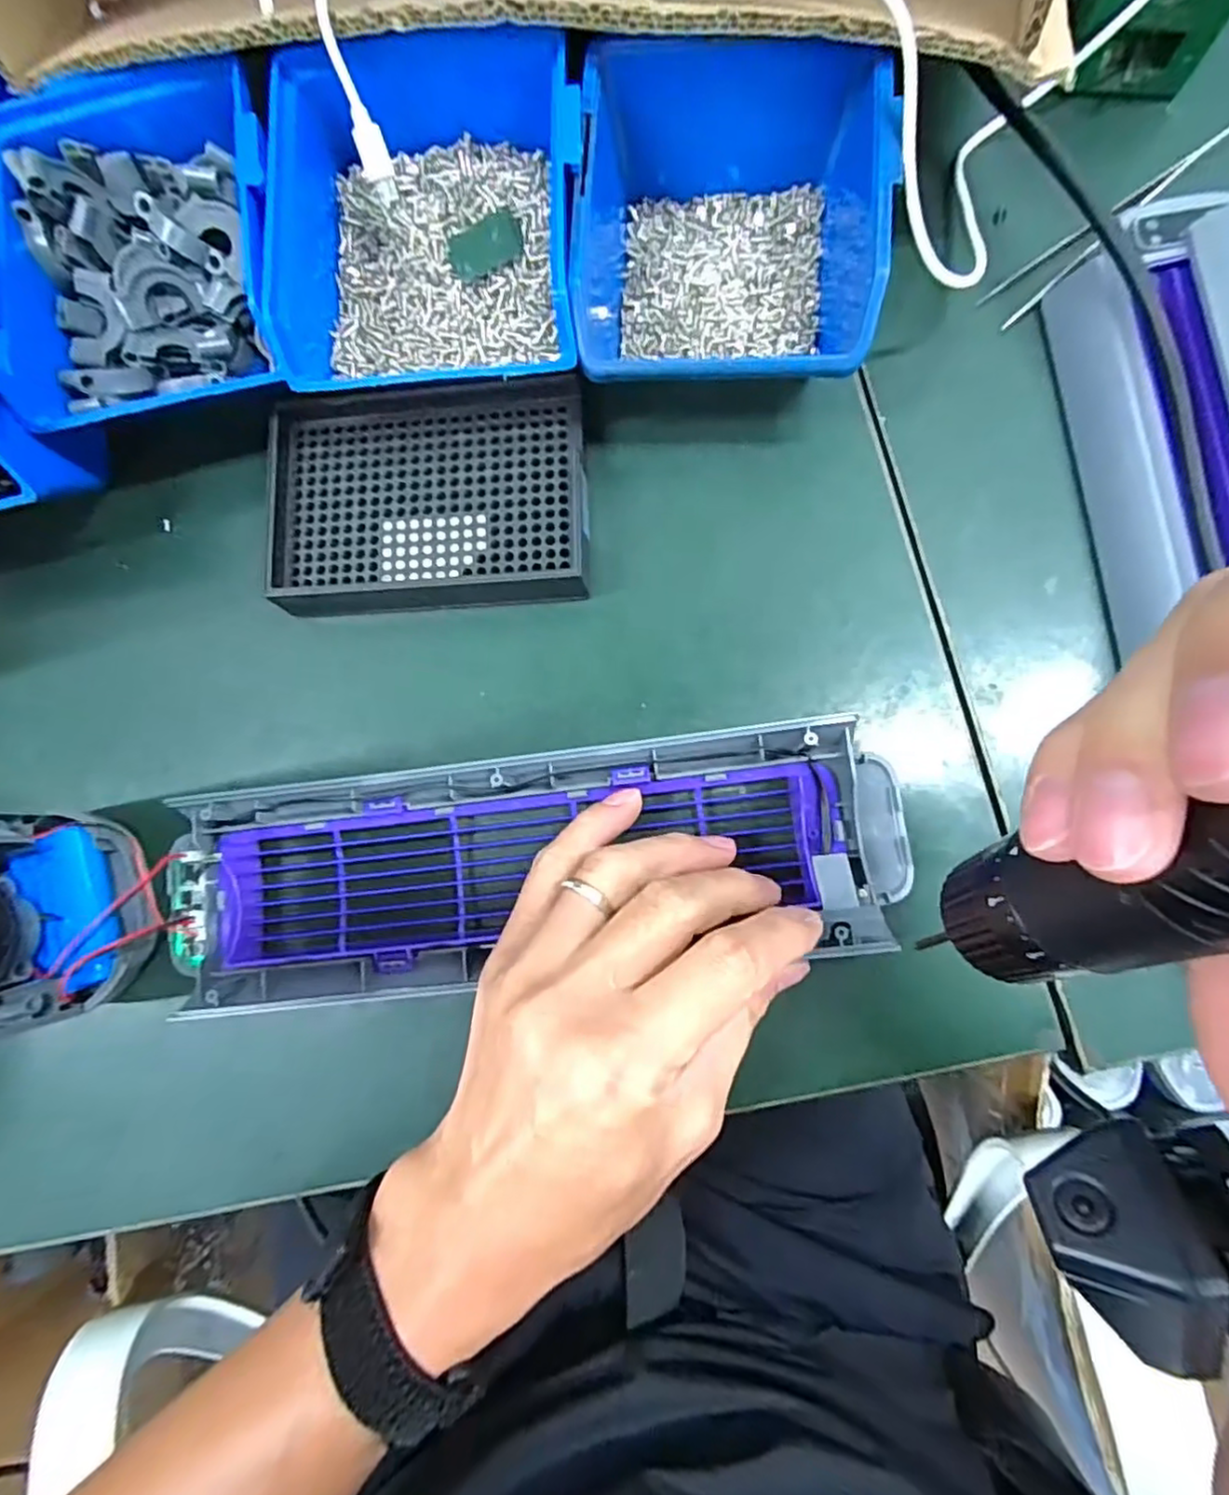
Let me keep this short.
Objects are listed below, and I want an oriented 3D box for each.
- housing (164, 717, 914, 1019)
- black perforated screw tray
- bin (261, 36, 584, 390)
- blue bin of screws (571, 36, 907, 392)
[{"bbox_3d":[-0.041,0.049,0.264,0.300,0.035,0.084,-9,82,6],"label":"housing"},{"bbox_3d":[-0.080,-0.109,0.292,0.135,0.026,0.099,-4,83,5],"label":"black perforated screw tray"},{"bbox_3d":[-0.072,-0.215,0.272,0.119,0.053,0.141,-1,83,5],"label":"bin"},{"bbox_3d":[0.048,-0.211,0.267,0.120,0.063,0.137,5,84,6],"label":"blue bin of screws"}]

